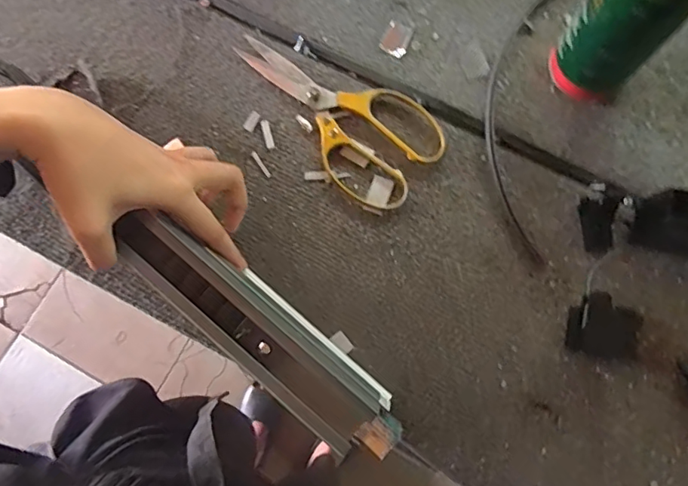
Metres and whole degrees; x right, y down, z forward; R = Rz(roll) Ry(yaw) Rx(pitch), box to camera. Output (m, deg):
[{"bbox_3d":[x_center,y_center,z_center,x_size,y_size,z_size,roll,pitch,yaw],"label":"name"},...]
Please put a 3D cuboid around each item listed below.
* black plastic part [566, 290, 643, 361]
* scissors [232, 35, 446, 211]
[{"bbox_3d":[0.196,0.062,0.390,0.039,0.033,0.045,11,77,2],"label":"black plastic part"},{"bbox_3d":[-0.008,-0.115,0.437,0.189,0.008,0.095,40,80,8],"label":"scissors"}]

